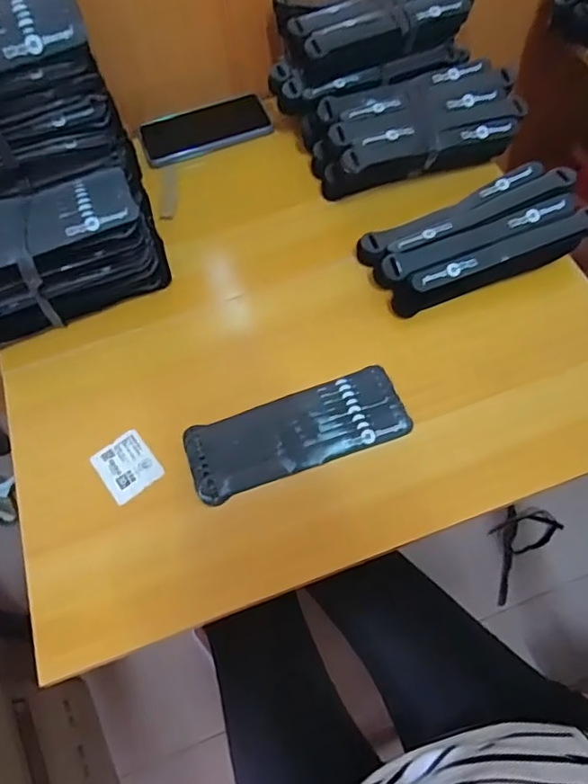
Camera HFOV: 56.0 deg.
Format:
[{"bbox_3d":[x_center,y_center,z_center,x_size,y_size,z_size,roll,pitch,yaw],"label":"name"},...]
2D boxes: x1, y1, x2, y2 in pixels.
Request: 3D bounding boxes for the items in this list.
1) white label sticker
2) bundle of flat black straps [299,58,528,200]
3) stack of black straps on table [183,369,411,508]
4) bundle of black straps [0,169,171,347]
[{"bbox_3d":[-0.153,0.067,0.506,0.050,0.005,0.057,-35,67,-18],"label":"white label sticker"},{"bbox_3d":[0.133,-0.295,0.622,0.220,0.076,0.126,-18,63,-8],"label":"bundle of flat black straps"},{"bbox_3d":[0.002,0.036,0.506,0.197,0.018,0.073,-18,63,-8],"label":"stack of black straps on table"},{"bbox_3d":[-0.239,-0.132,0.543,0.217,0.105,0.088,-21,63,-10],"label":"bundle of black straps"}]

